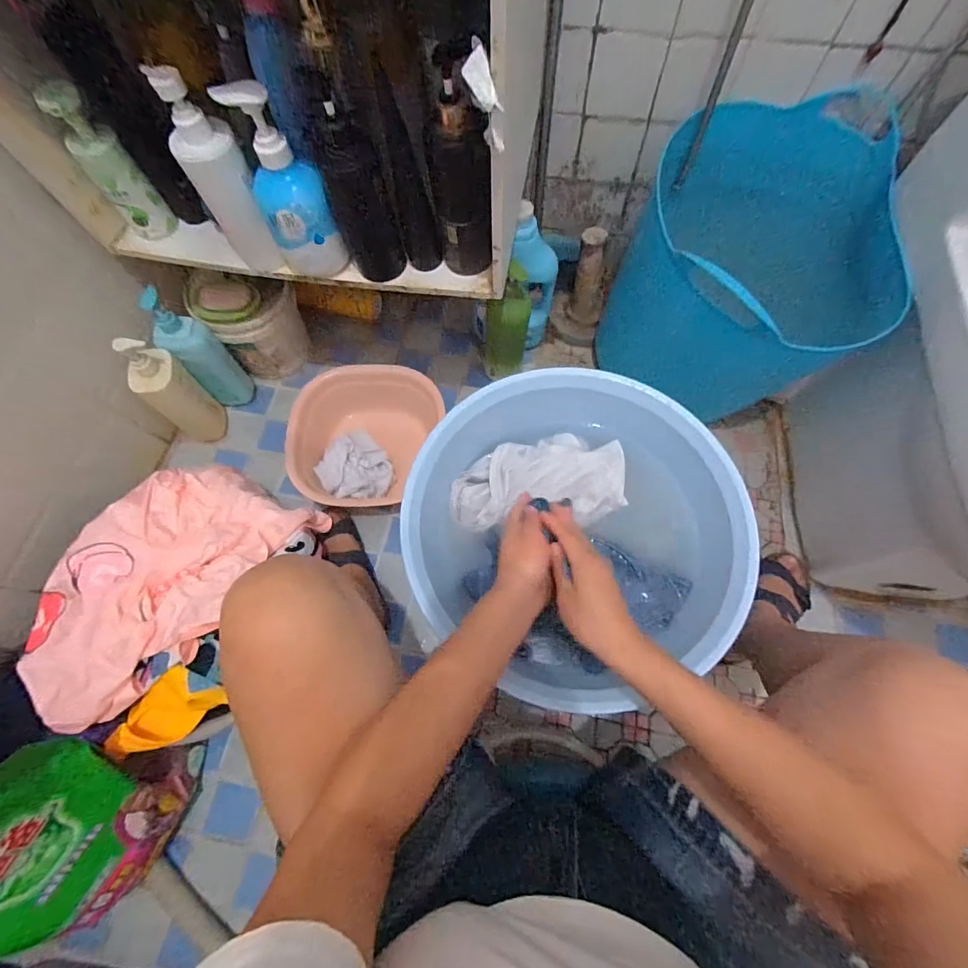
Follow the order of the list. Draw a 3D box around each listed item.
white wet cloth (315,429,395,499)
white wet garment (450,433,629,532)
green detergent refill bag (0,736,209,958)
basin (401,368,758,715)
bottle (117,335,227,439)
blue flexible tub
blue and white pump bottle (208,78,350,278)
[{"bbox_3d":[-0.238,-0.025,0.806,0.136,0.054,0.124,38,75,15],"label":"white wet cloth"},{"bbox_3d":[0.071,-0.011,0.579,0.228,0.042,0.127,-4,69,0],"label":"white wet garment"},{"bbox_3d":[-0.494,0.441,0.484,0.087,0.325,0.280,27,73,12],"label":"green detergent refill bag"},{"bbox_3d":[0.112,0.056,0.559,0.383,0.146,0.380,-1,69,2],"label":"basin"},{"bbox_3d":[-0.550,-0.158,0.768,0.055,0.243,0.082,-2,69,1],"label":"bottle"},{"bbox_3d":[0.483,-0.382,0.802,0.423,0.395,0.305,23,72,10],"label":"blue flexible tub"},{"bbox_3d":[-0.229,-0.339,0.505,0.073,0.189,0.072,-1,69,2],"label":"blue and white pump bottle"}]

